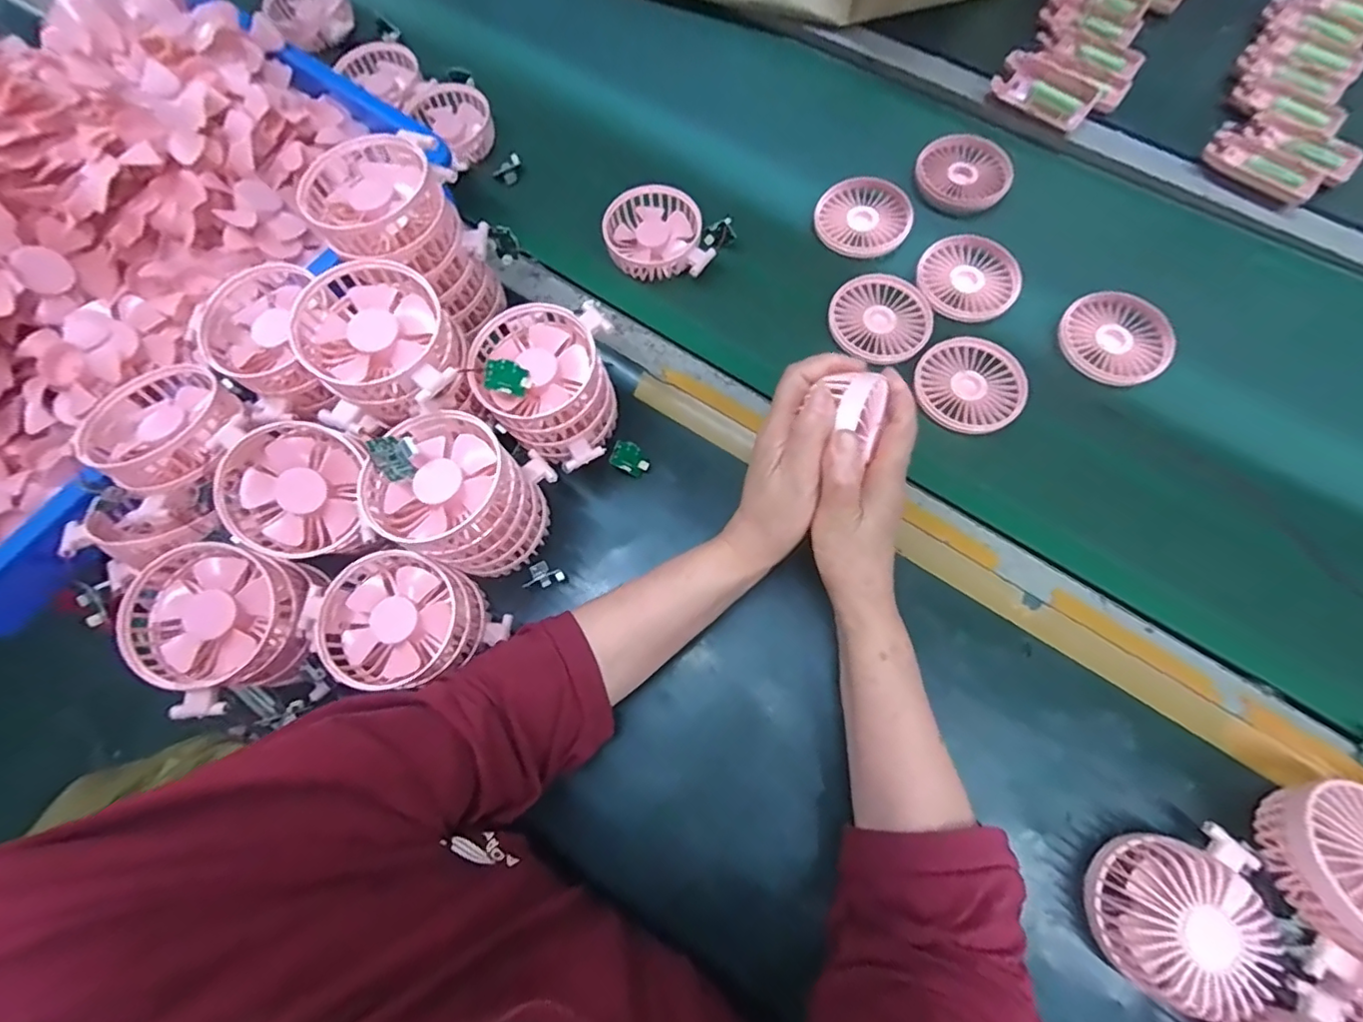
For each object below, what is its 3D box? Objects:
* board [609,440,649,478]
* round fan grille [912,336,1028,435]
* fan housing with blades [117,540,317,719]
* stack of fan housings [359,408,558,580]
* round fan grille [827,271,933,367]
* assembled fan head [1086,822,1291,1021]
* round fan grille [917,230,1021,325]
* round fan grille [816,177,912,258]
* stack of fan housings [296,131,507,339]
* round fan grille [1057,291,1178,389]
[{"bbox_3d":[-0.043,-0.043,0.476,0.032,0.006,0.023,27,92,-26],"label":"board"},{"bbox_3d":[0.247,-0.110,0.490,0.087,0.004,0.091,-1,71,2],"label":"round fan grille"},{"bbox_3d":[-0.310,0.074,0.389,0.095,0.056,0.101,34,76,13],"label":"fan housing with blades"},{"bbox_3d":[-0.155,-0.008,0.407,0.092,0.102,0.094,12,72,6],"label":"stack of fan housings"},{"bbox_3d":[0.179,-0.173,0.516,0.087,0.008,0.089,-1,71,2],"label":"round fan grille"},{"bbox_3d":[0.307,0.243,0.348,0.091,0.046,0.101,27,75,11],"label":"assembled fan head"},{"bbox_3d":[0.264,-0.216,0.529,0.086,0.011,0.093,-1,71,2],"label":"round fan grille"},{"bbox_3d":[0.174,-0.284,0.554,0.084,0.018,0.095,5,72,4],"label":"round fan grille"},{"bbox_3d":[-0.218,-0.211,0.457,0.104,0.114,0.097,42,78,14],"label":"stack of fan housings"},{"bbox_3d":[0.382,-0.153,0.503,0.081,0.011,0.087,-2,75,8],"label":"round fan grille"}]

